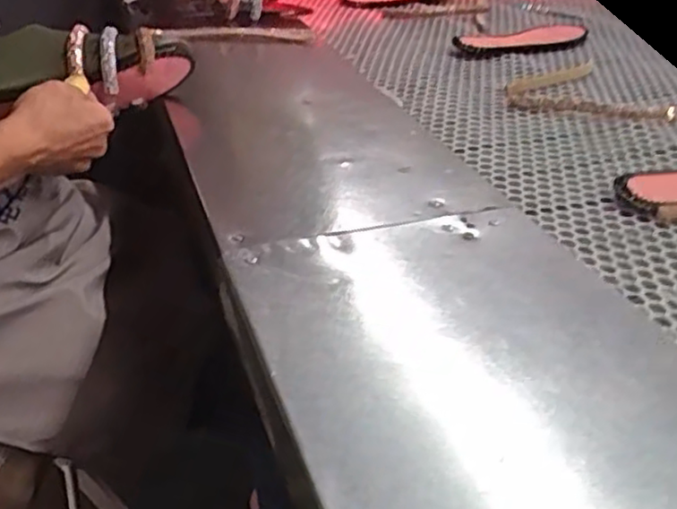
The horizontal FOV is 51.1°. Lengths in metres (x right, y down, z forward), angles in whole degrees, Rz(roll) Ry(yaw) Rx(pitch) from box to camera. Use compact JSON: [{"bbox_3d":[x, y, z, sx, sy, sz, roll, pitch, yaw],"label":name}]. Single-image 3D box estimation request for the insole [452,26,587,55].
[{"bbox_3d":[0.250,-0.293,0.975,0.188,0.020,0.092,-11,34,-13],"label":"insole"}]

